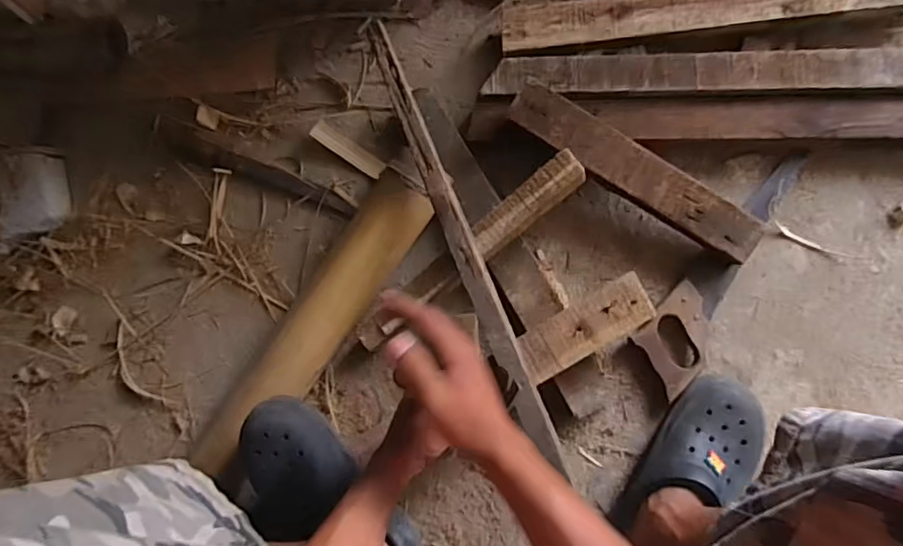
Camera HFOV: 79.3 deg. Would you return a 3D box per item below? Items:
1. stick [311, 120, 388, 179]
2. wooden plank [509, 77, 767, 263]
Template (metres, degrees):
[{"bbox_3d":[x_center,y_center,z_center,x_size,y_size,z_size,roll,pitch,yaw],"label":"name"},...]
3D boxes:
[{"bbox_3d":[-0.157,-0.187,0.829,0.127,0.006,0.029,35,87,7],"label":"stick"},{"bbox_3d":[0.240,-0.133,0.718,0.359,0.034,0.059,34,87,12],"label":"wooden plank"}]

